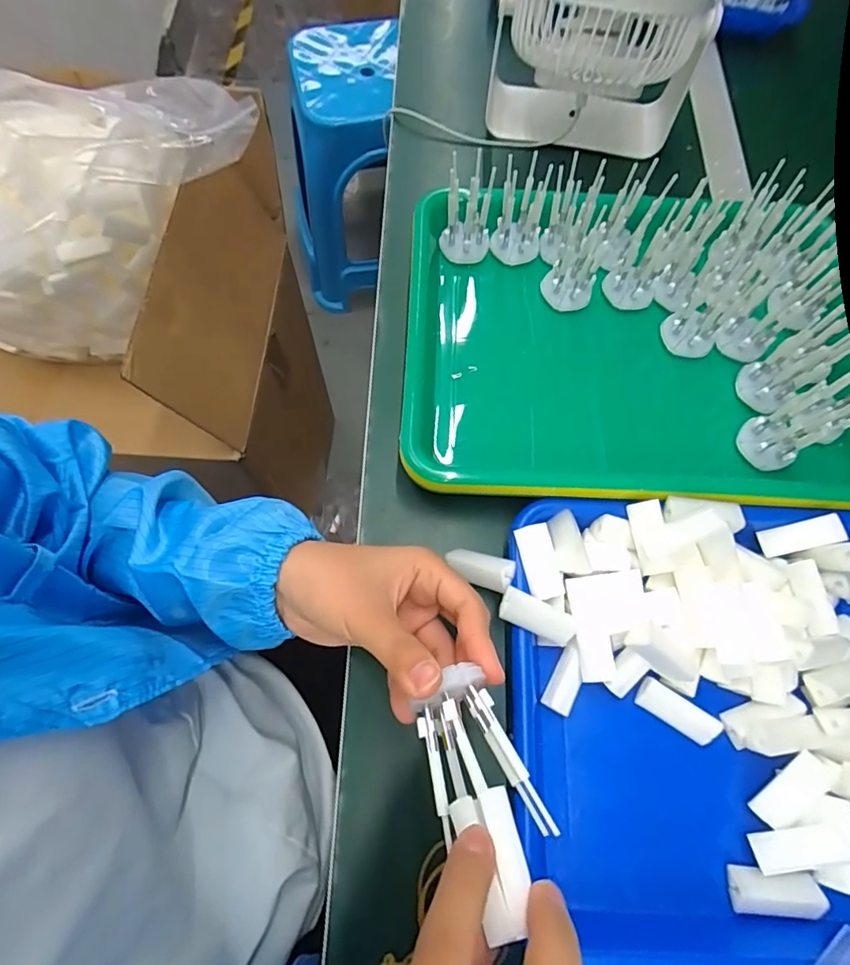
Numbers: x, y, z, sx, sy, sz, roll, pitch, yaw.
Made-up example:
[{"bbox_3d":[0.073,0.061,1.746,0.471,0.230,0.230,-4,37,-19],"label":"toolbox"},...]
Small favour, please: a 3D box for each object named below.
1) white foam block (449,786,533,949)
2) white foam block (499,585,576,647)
[{"bbox_3d":[0.025,0.139,0.191,0.022,0.008,0.045,-10,41,-6],"label":"white foam block"},{"bbox_3d":[0.067,0.081,0.315,0.048,0.014,0.021,26,70,-10],"label":"white foam block"}]

